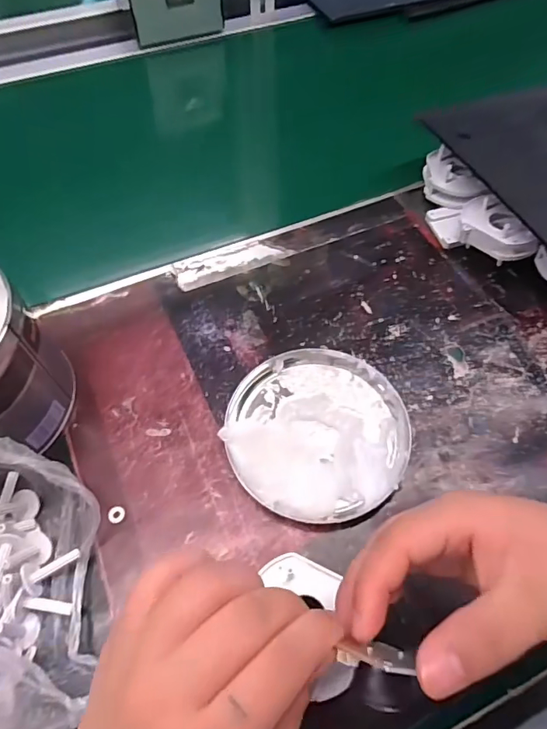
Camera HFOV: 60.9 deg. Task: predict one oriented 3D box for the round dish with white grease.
[{"bbox_3d":[0.031,0.043,0.329,0.123,0.021,0.129,0,58,0],"label":"round dish with white grease"}]

